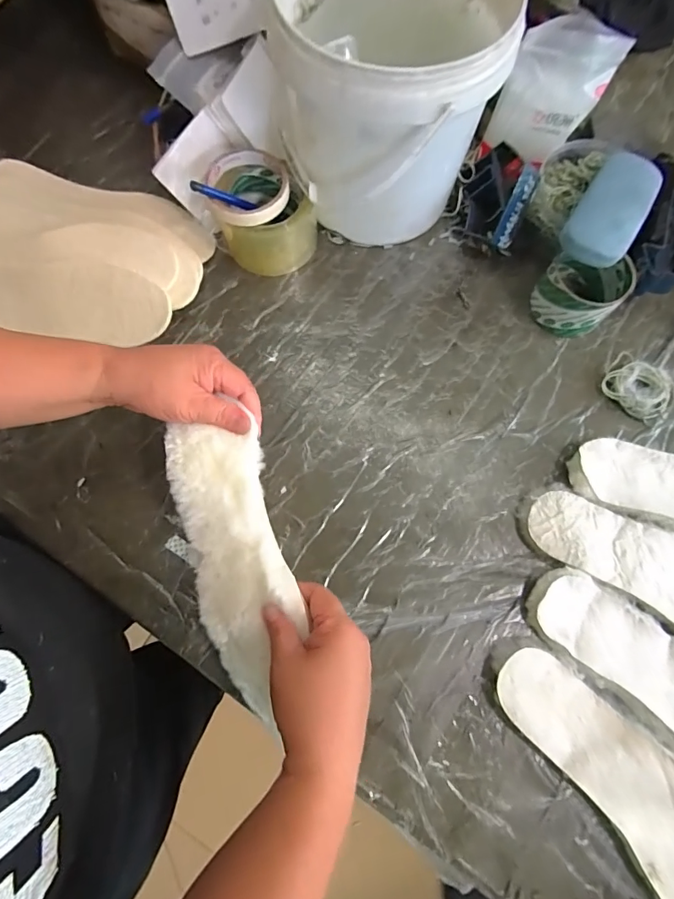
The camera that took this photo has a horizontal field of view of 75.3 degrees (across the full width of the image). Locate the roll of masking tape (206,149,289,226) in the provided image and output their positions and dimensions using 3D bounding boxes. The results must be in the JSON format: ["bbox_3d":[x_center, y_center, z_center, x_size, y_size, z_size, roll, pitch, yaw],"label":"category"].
[{"bbox_3d":[-0.092,-0.272,0.452,0.082,0.018,0.088,0,75,0],"label":"roll of masking tape"}]

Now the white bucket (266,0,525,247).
[{"bbox_3d":[0.046,-0.341,0.445,0.211,0.198,0.223,0,74,-1],"label":"white bucket"}]

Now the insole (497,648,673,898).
[{"bbox_3d":[0.244,0.276,0.345,0.088,0.015,0.267,-44,79,-12],"label":"insole"}]

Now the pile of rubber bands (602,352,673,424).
[{"bbox_3d":[0.321,-0.065,0.463,0.070,0.016,0.060,34,76,9],"label":"pile of rubber bands"}]

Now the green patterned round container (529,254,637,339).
[{"bbox_3d":[0.263,-0.173,0.471,0.081,0.060,0.087,40,77,10],"label":"green patterned round container"}]

